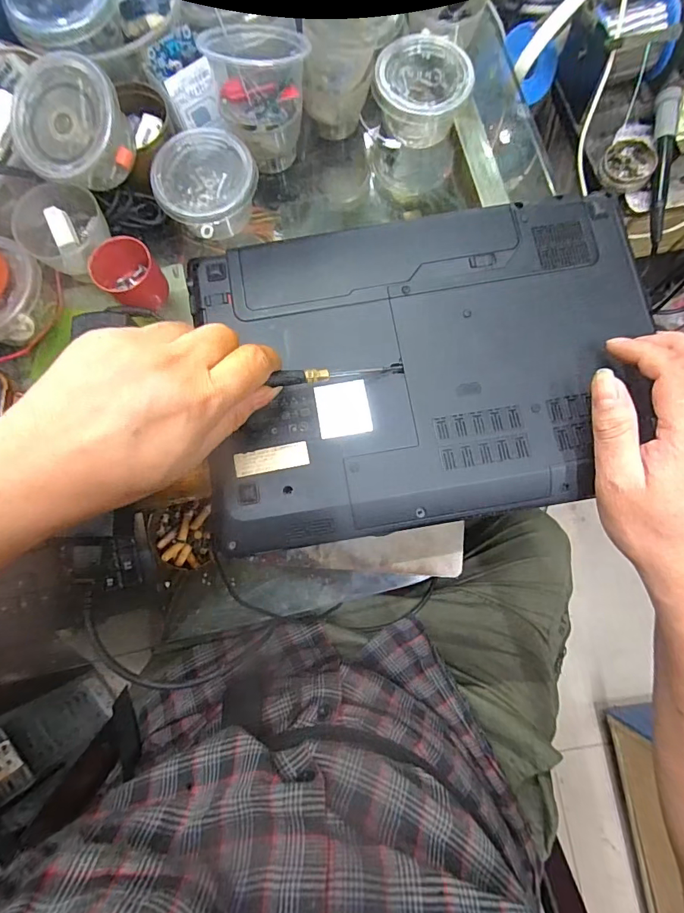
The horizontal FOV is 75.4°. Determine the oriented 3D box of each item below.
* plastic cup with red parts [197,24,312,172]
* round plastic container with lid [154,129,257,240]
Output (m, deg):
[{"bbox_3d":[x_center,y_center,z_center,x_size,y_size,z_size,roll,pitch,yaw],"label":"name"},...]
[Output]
[{"bbox_3d":[-0.060,-0.281,0.345,0.071,0.078,0.071,0,79,1],"label":"plastic cup with red parts"},{"bbox_3d":[-0.105,-0.213,0.355,0.075,0.052,0.068,-15,79,-2],"label":"round plastic container with lid"}]

